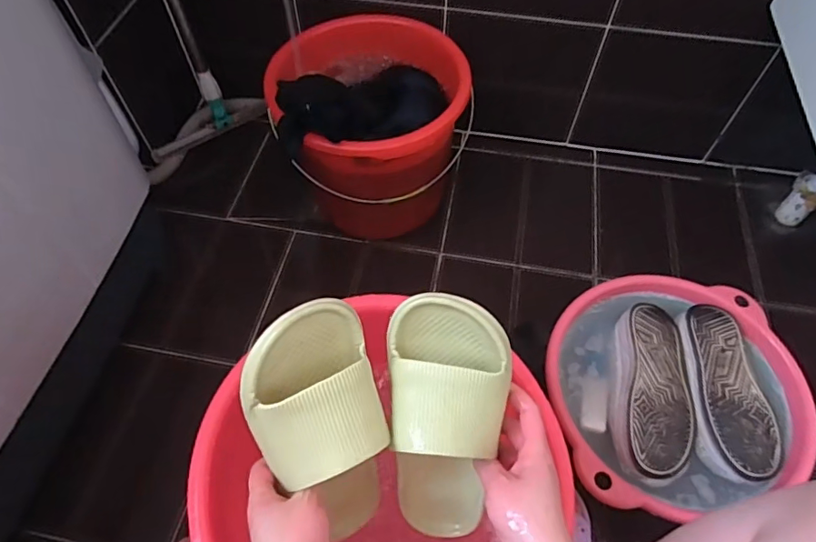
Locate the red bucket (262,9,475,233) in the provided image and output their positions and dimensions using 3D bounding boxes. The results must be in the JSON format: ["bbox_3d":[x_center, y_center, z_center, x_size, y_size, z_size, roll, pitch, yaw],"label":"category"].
[{"bbox_3d":[-0.072,-0.239,0.967,0.328,0.303,0.333,0,58,0],"label":"red bucket"}]

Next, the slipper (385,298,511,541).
[{"bbox_3d":[0.035,0.138,0.440,0.099,0.230,0.058,1,16,1],"label":"slipper"}]

